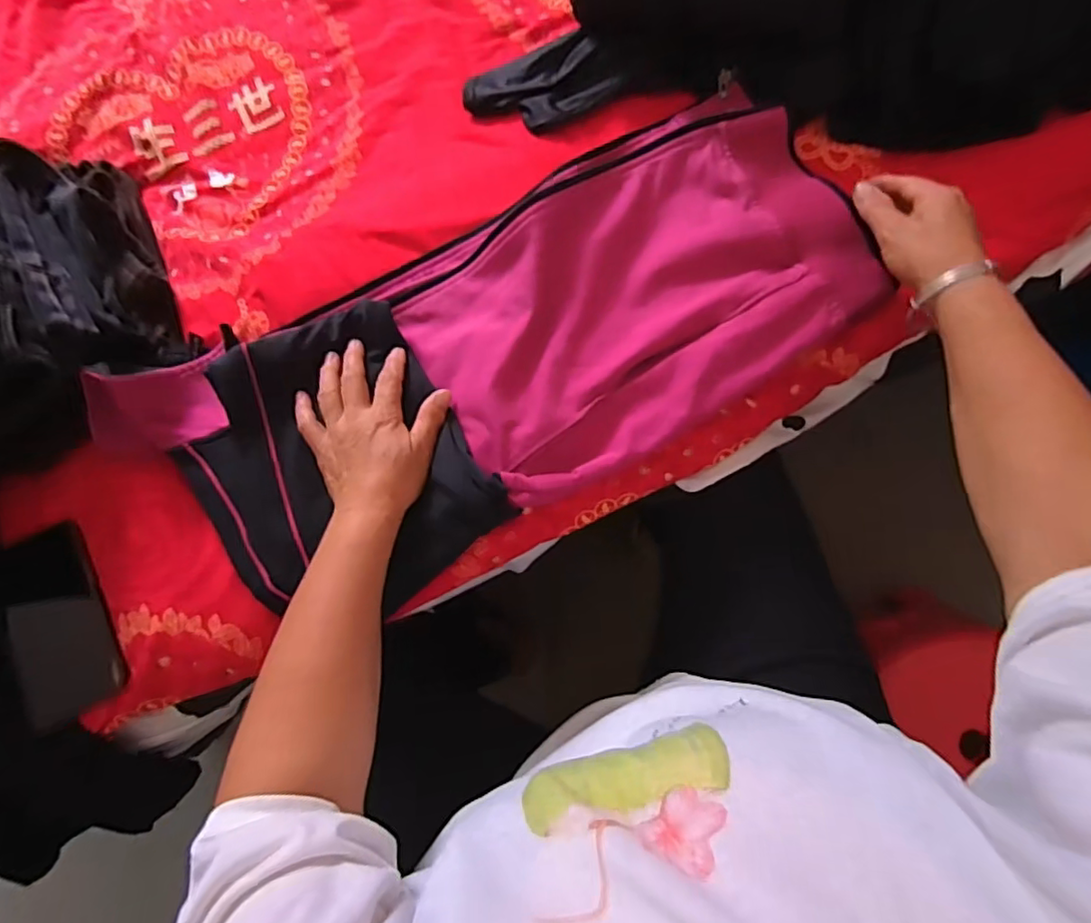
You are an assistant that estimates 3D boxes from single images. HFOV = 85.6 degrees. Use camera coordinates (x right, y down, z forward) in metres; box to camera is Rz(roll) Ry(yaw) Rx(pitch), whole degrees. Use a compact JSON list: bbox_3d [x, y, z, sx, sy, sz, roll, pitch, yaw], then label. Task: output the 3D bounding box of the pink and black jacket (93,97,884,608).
[{"bbox_3d":[-0.043,-0.078,0.493,0.621,0.063,0.278,-23,82,0],"label":"pink and black jacket"}]

